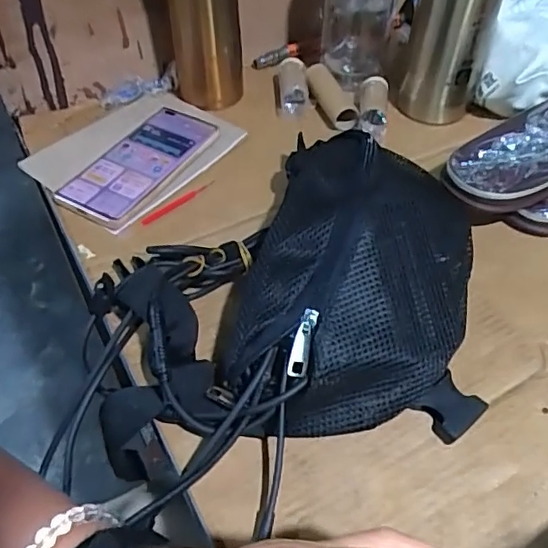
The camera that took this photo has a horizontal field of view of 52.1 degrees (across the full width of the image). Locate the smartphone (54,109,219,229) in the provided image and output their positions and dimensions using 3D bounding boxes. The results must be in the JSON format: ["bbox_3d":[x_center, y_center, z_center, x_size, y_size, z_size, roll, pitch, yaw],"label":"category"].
[{"bbox_3d":[-0.123,-0.106,0.539,0.078,0.013,0.162,23,54,19],"label":"smartphone"}]

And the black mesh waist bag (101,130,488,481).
[{"bbox_3d":[0.019,-0.012,0.418,0.256,0.092,0.272,4,50,4],"label":"black mesh waist bag"}]

